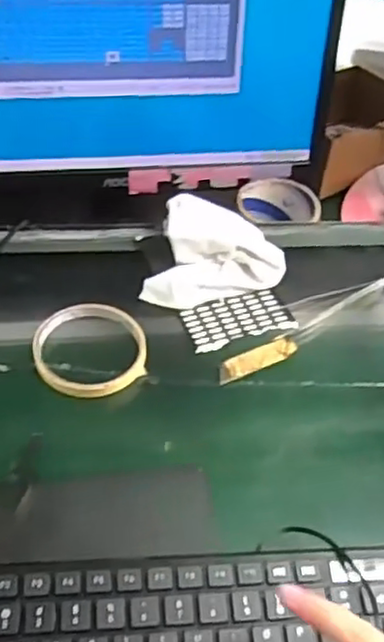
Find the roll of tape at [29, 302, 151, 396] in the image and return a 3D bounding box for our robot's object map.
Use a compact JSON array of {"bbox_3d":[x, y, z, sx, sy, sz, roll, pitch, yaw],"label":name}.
[{"bbox_3d":[-0.078,0.024,0.525,0.084,0.016,0.086,1,51,-1],"label":"roll of tape"}]

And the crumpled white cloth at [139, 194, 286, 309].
[{"bbox_3d":[0.023,-0.054,0.587,0.108,0.034,0.107,13,52,8],"label":"crumpled white cloth"}]

